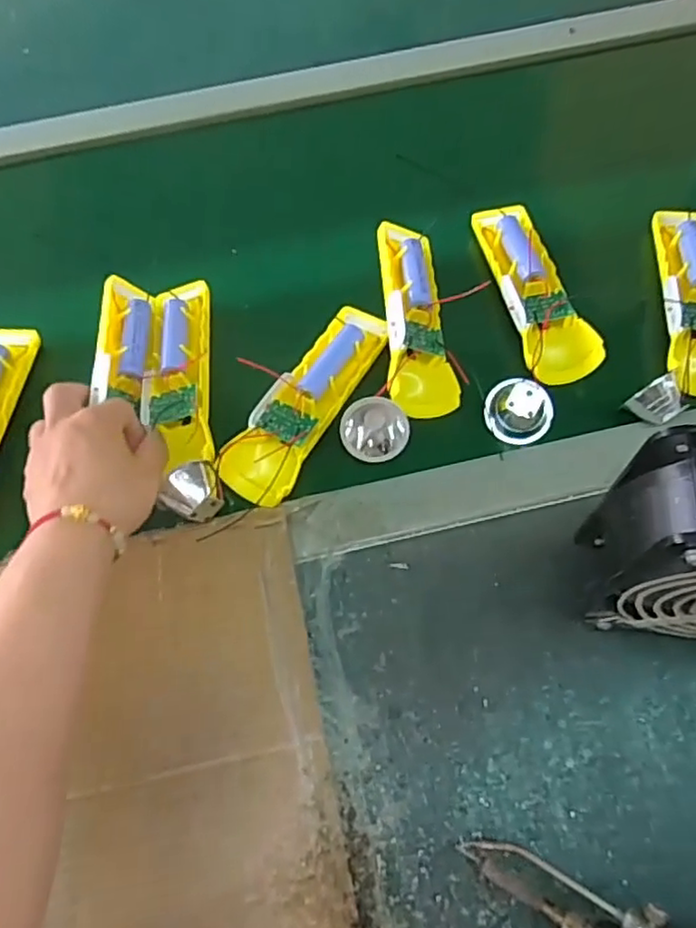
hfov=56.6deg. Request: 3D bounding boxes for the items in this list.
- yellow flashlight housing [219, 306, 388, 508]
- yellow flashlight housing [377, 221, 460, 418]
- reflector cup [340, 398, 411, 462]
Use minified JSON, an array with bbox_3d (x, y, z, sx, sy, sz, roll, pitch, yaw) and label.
[{"bbox_3d":[-0.028,-0.046,0.443,0.050,0.030,0.157,25,67,15],"label":"yellow flashlight housing"},{"bbox_3d":[0.046,-0.107,0.456,0.046,0.029,0.151,-6,74,-3],"label":"yellow flashlight housing"},{"bbox_3d":[0.018,-0.018,0.428,0.044,0.030,0.051,-3,63,2],"label":"reflector cup"}]

